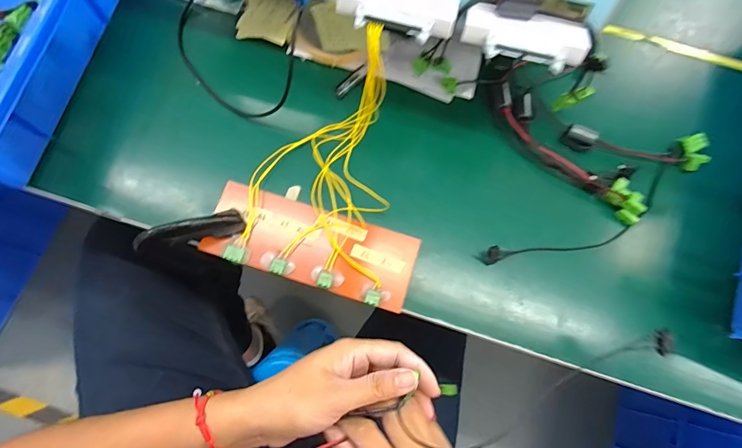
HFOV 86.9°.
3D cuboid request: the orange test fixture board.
[{"bbox_3d":[-0.056,0.019,0.372,0.194,0.020,0.073,17,74,3],"label":"orange test fixture board"}]

